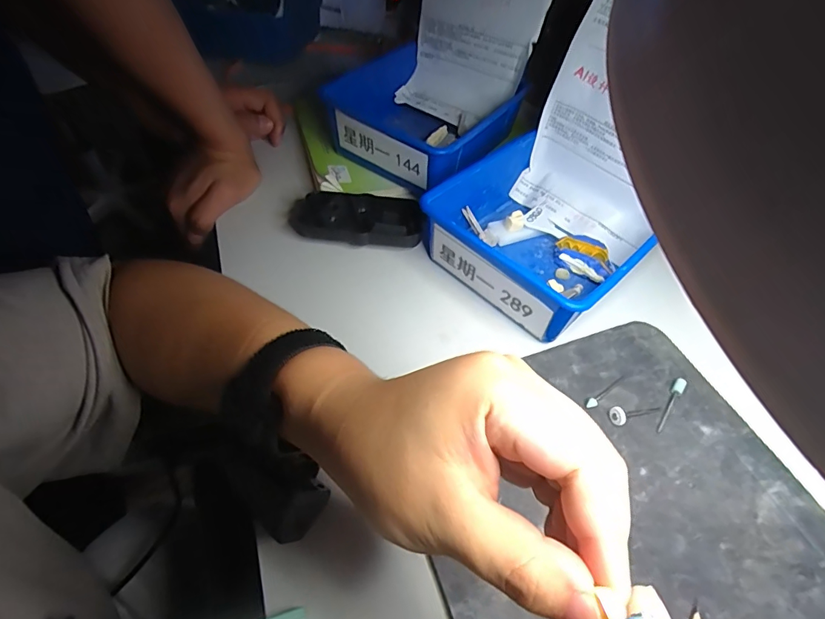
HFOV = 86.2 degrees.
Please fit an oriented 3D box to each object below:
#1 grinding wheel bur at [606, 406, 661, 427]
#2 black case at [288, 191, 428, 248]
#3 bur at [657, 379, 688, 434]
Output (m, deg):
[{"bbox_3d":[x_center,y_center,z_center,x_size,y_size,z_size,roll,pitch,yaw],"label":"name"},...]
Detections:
[{"bbox_3d":[0.157,0.073,0.311,0.040,0.010,0.012,-3,52,-22],"label":"grinding wheel bur"},{"bbox_3d":[-0.051,-0.084,0.395,0.121,0.022,0.053,1,53,-2],"label":"black case"},{"bbox_3d":[0.184,0.068,0.316,0.008,0.006,0.048,35,59,22],"label":"bur"}]

